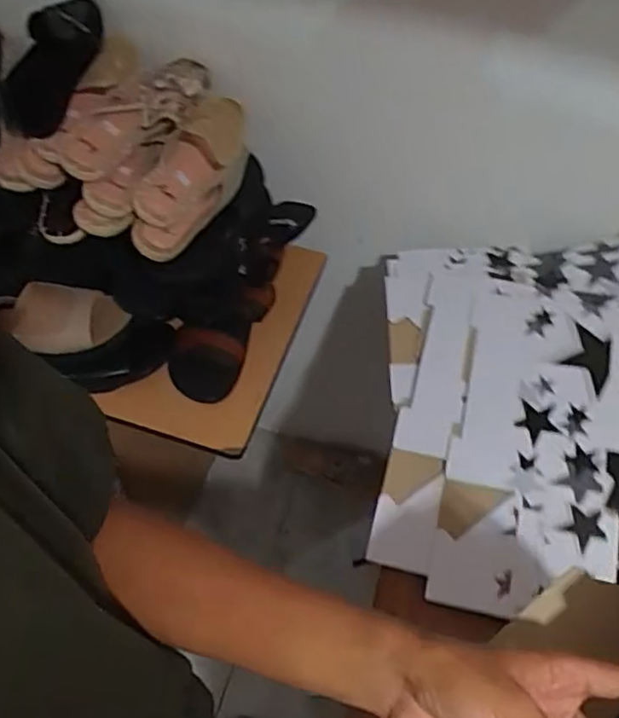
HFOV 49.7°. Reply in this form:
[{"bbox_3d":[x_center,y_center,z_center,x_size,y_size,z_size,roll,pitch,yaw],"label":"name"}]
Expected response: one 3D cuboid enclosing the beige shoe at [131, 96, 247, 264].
[{"bbox_3d":[-0.156,-0.238,0.876,0.076,0.090,0.240,24,58,11],"label":"beige shoe"}]

